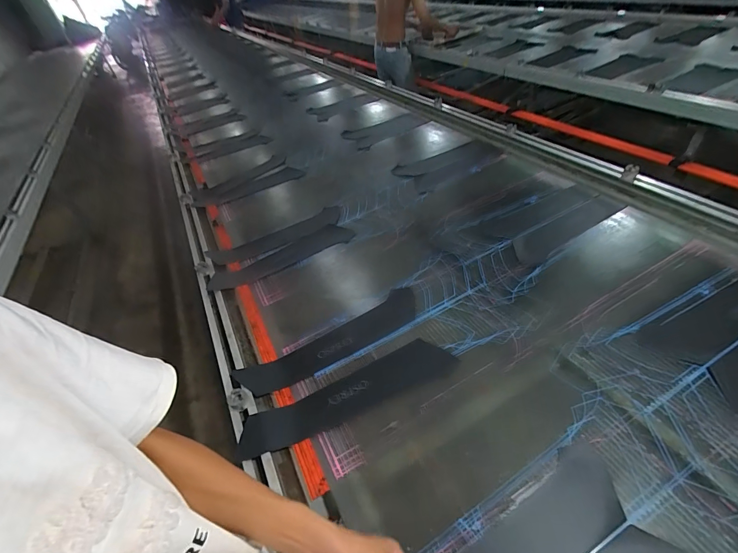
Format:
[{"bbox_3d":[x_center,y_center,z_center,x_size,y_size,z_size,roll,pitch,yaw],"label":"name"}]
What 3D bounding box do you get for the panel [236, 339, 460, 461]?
[{"bbox_3d":[-0.035,0.242,0.700,0.447,0.011,0.097,-22,45,-15],"label":"panel"}]

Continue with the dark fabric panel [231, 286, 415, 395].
[{"bbox_3d":[-0.076,0.149,0.806,0.447,0.011,0.100,-25,46,-18],"label":"dark fabric panel"}]

